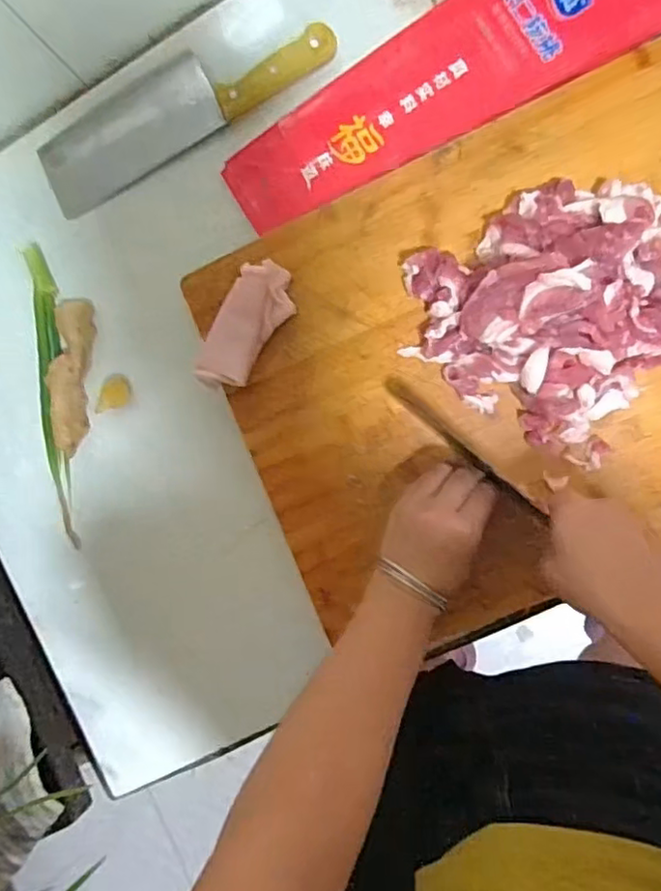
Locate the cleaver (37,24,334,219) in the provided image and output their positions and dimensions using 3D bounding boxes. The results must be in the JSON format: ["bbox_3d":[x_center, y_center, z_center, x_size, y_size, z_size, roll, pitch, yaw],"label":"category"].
[{"bbox_3d":[-0.138,-0.309,0.550,0.282,0.014,0.082,-26,89,8],"label":"cleaver"}]

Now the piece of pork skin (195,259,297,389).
[{"bbox_3d":[-0.070,-0.098,0.513,0.048,0.021,0.111,34,96,5],"label":"piece of pork skin"}]

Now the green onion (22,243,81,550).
[{"bbox_3d":[-0.261,-0.047,0.572,0.025,0.015,0.281,-6,91,8],"label":"green onion"}]

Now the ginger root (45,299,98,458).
[{"bbox_3d":[-0.239,-0.064,0.565,0.031,0.023,0.139,4,93,8],"label":"ginger root"}]

